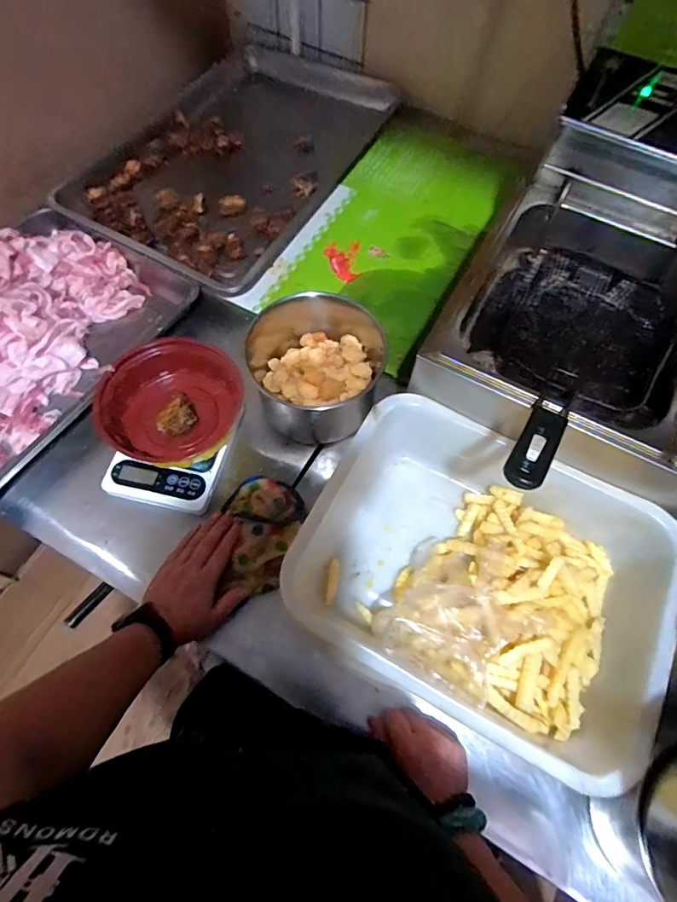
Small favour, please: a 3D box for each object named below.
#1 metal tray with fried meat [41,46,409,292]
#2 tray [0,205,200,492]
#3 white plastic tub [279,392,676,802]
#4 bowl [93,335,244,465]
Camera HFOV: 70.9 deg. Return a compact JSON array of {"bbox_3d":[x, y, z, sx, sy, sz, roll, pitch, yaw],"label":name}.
[{"bbox_3d":[-0.172,-0.550,0.866,0.382,0.042,0.598,28,65,12],"label":"metal tray with fried meat"},{"bbox_3d":[-0.484,-0.136,0.682,0.343,0.080,0.506,31,66,13],"label":"tray"},{"bbox_3d":[0.160,0.120,0.535,0.369,0.084,0.310,27,65,11],"label":"white plastic tub"},{"bbox_3d":[-0.214,-0.065,0.622,0.158,0.072,0.166,16,63,6],"label":"bowl"}]

